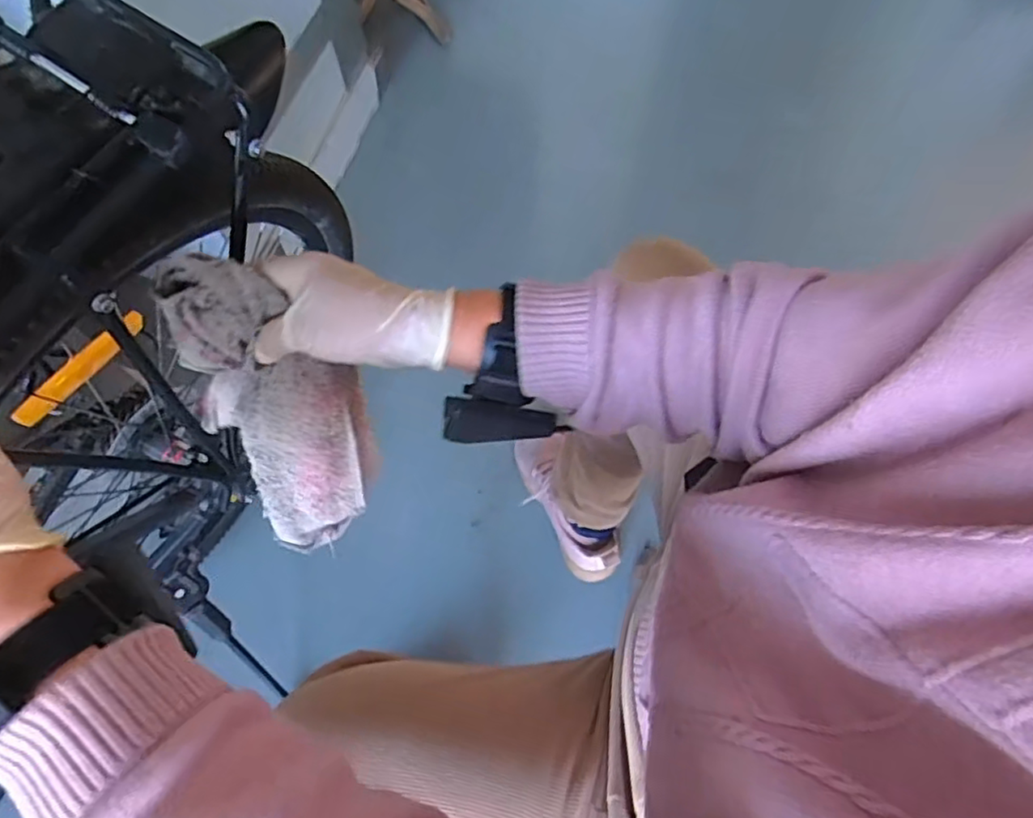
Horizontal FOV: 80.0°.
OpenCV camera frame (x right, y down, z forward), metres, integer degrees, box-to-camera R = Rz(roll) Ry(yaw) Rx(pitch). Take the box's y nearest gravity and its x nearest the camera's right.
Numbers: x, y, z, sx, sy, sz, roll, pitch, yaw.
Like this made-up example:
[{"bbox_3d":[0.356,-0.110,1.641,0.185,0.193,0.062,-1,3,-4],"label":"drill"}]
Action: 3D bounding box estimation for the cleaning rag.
[{"bbox_3d":[-0.161,0.003,0.429,0.102,0.225,0.056,-20,36,-9],"label":"cleaning rag"}]

